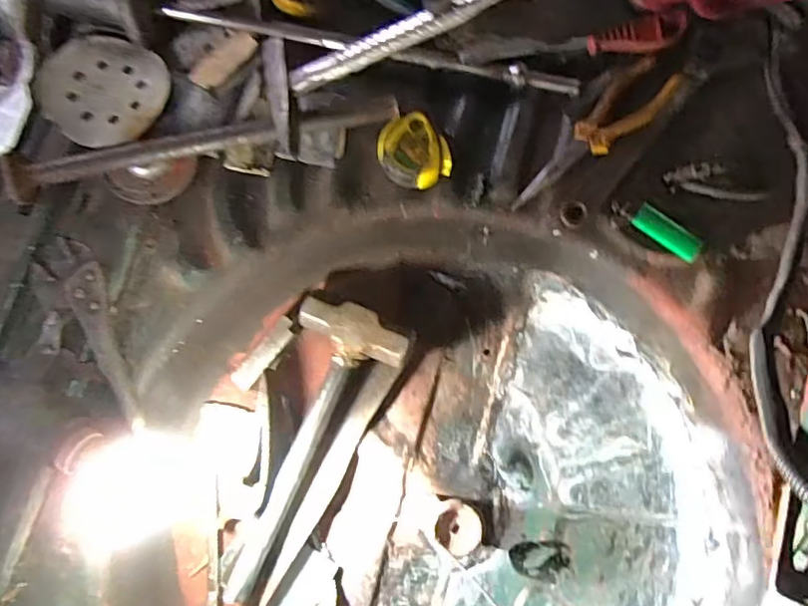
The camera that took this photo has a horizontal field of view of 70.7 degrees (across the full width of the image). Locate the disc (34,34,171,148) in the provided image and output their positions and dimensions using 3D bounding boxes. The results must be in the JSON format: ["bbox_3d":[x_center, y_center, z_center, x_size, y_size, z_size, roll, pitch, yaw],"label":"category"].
[{"bbox_3d":[-0.294,-0.209,0.556,0.121,0.012,0.116,2,72,-5],"label":"disc"}]

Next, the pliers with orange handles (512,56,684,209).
[{"bbox_3d":[0.177,-0.167,0.557,0.186,0.016,0.054,-35,73,6],"label":"pliers with orange handles"}]

